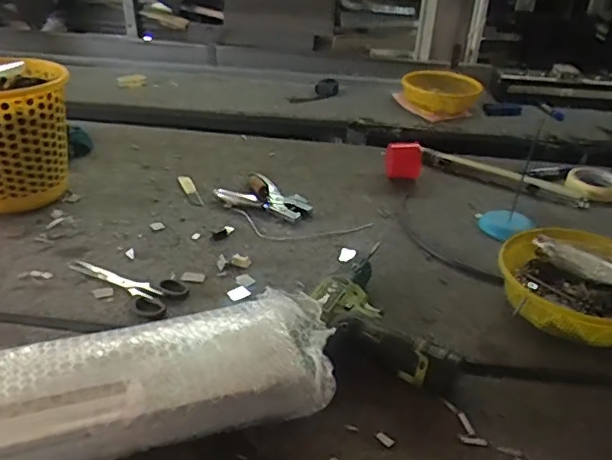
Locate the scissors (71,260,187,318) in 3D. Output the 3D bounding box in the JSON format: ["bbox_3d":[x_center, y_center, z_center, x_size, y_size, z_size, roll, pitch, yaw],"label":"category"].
[{"bbox_3d":[-0.232,0.064,0.717,0.167,0.005,0.069,21,35,27],"label":"scissors"}]

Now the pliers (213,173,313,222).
[{"bbox_3d":[-0.068,-0.050,0.904,0.140,0.027,0.097,28,38,35],"label":"pliers"}]

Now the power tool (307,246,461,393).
[{"bbox_3d":[0.115,0.088,0.665,0.186,0.050,0.204,20,34,25],"label":"power tool"}]

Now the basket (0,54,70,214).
[{"bbox_3d":[-0.435,-0.131,0.817,0.169,0.197,0.152,-7,32,-18],"label":"basket"}]

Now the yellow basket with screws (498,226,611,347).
[{"bbox_3d":[0.329,0.077,0.684,0.193,0.077,0.169,28,38,35],"label":"yellow basket with screws"}]

